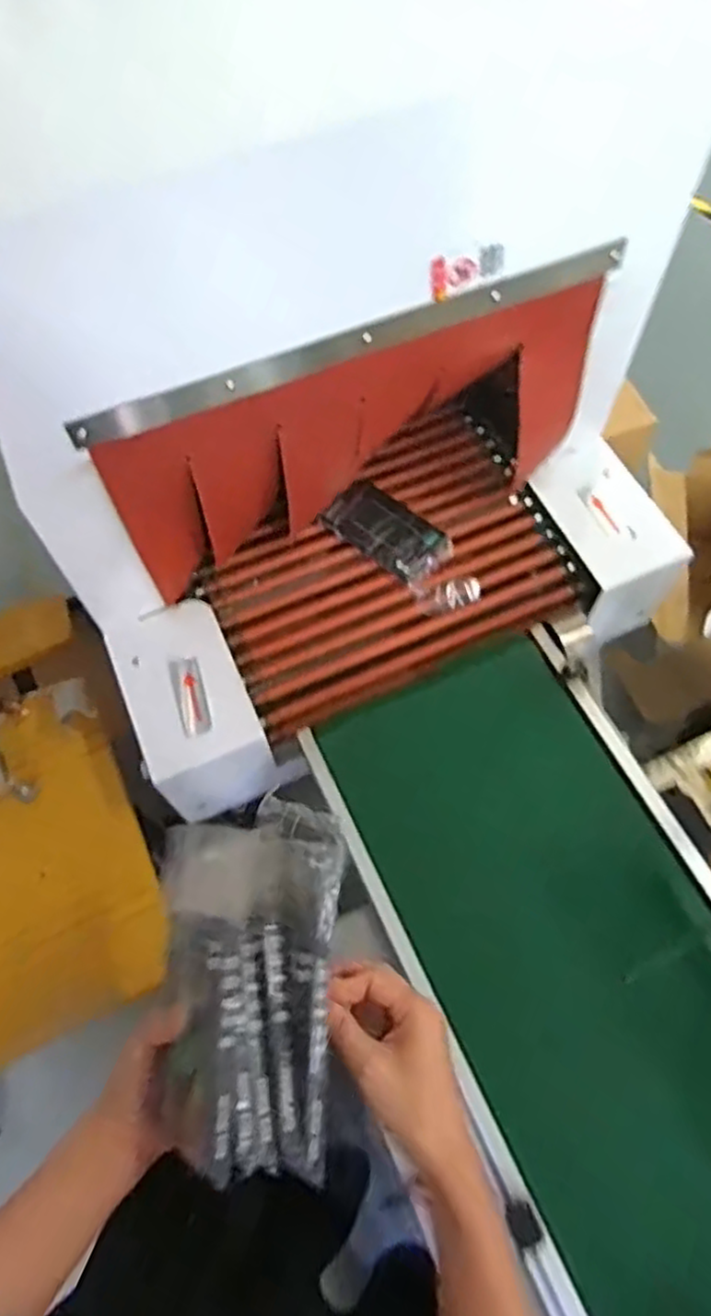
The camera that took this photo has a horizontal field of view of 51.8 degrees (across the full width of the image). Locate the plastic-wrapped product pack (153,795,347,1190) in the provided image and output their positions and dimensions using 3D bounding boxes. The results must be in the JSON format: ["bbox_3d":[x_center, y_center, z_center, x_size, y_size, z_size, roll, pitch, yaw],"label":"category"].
[{"bbox_3d":[-0.065,0.199,0.461,0.109,0.060,0.213,-1,68,3],"label":"plastic-wrapped product pack"}]

